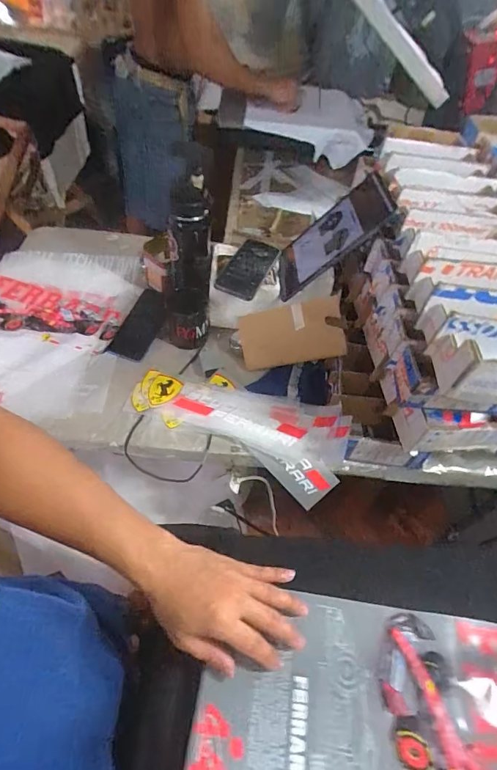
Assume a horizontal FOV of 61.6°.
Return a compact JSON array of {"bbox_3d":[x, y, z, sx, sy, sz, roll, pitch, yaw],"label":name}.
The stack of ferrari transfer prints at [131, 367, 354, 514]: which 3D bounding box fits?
[{"bbox_3d":[-0.021,0.057,0.767,0.407,0.108,0.136,23,54,11],"label":"stack of ferrari transfer prints"}]

